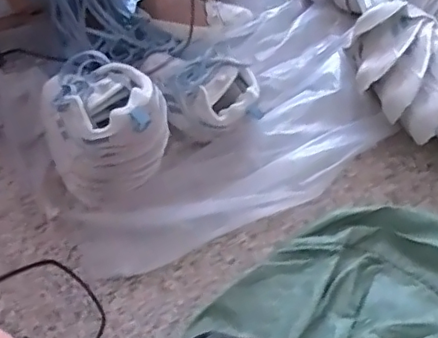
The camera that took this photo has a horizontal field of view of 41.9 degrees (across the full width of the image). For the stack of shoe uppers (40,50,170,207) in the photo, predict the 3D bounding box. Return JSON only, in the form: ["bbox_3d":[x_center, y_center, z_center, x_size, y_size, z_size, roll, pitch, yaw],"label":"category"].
[{"bbox_3d":[-0.172,-0.052,0.872,0.167,0.237,0.173,-19,58,-13],"label":"stack of shoe uppers"}]

